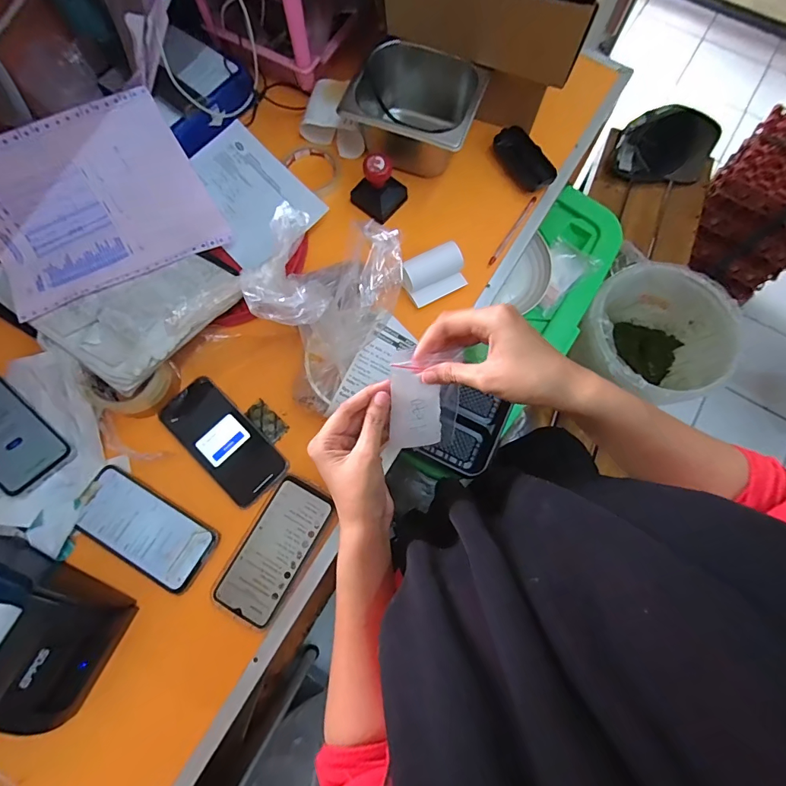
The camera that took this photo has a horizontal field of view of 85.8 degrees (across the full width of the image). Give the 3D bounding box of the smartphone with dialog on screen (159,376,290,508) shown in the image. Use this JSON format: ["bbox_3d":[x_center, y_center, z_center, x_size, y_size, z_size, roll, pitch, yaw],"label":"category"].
[{"bbox_3d":[-0.216,0.060,0.539,0.079,0.009,0.173,-44,79,-11],"label":"smartphone with dialog on screen"}]

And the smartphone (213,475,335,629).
[{"bbox_3d":[-0.138,0.183,0.501,0.074,0.008,0.162,30,76,7],"label":"smartphone"}]

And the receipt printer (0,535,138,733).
[{"bbox_3d":[-0.393,0.244,0.428,0.173,0.099,0.124,24,76,6],"label":"receipt printer"}]

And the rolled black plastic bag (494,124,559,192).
[{"bbox_3d":[0.201,-0.357,0.648,0.048,0.029,0.107,-31,77,-9],"label":"rolled black plastic bag"}]

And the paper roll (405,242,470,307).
[{"bbox_3d":[0.057,-0.162,0.580,0.088,0.042,0.051,-25,76,-7],"label":"paper roll"}]

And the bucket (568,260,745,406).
[{"bbox_3d":[0.482,-0.079,0.843,0.262,0.221,0.255,0,74,0],"label":"bucket"}]

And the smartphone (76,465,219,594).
[{"bbox_3d":[-0.300,0.160,0.506,0.170,0.008,0.079,30,76,8],"label":"smartphone"}]

